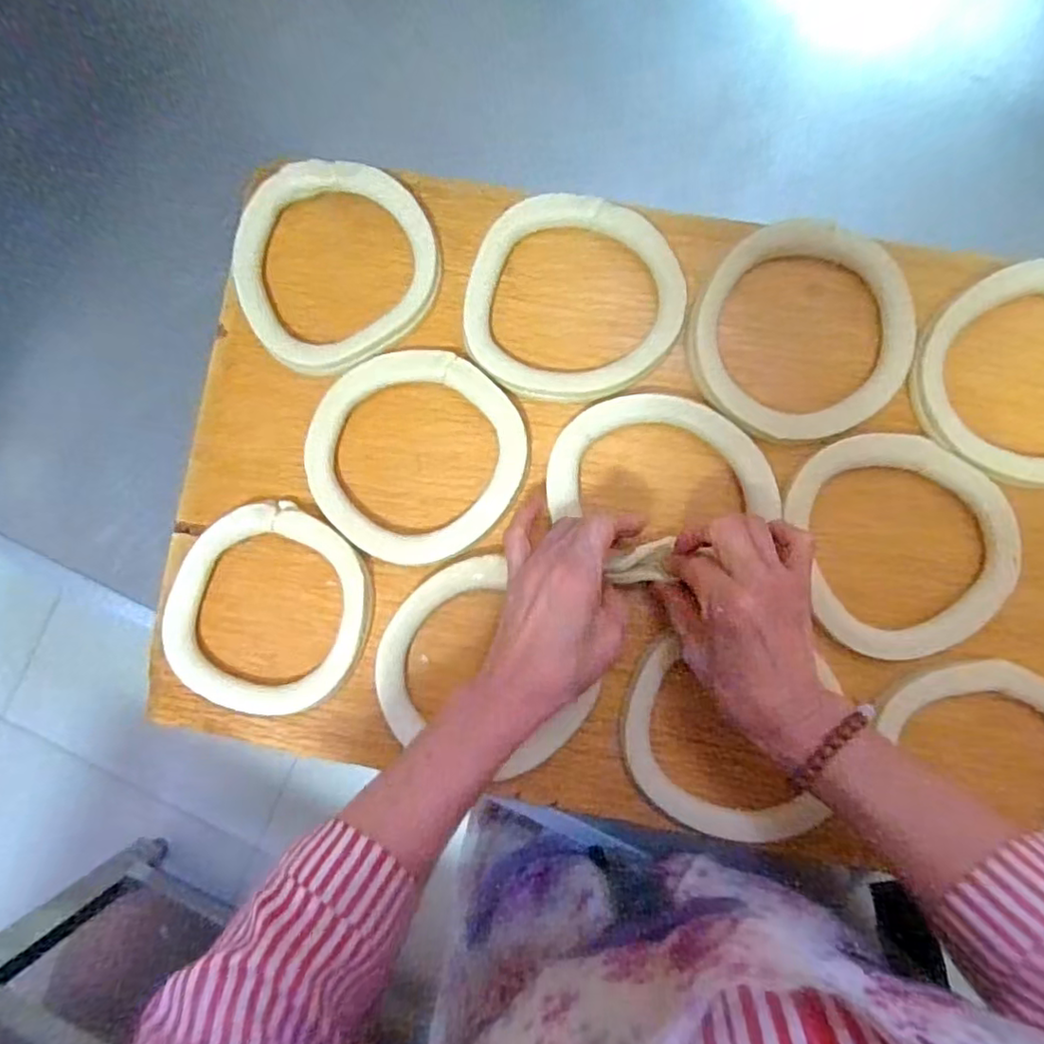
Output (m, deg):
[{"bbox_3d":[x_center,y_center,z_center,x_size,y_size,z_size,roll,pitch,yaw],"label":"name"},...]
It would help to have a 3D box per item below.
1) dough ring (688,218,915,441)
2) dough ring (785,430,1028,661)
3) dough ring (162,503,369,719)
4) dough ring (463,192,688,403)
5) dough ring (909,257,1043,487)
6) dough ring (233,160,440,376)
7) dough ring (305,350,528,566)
[{"bbox_3d":[0.190,-0.131,0.429,0.144,0.010,0.144,0,87,4],"label":"dough ring"},{"bbox_3d":[0.251,0.012,0.413,0.130,0.015,0.147,-19,85,3],"label":"dough ring"},{"bbox_3d":[-0.179,0.062,0.443,0.137,0.016,0.142,0,87,4],"label":"dough ring"},{"bbox_3d":[0.037,-0.158,0.442,0.149,0.010,0.142,0,87,4],"label":"dough ring"},{"bbox_3d":[0.339,-0.097,0.415,0.147,0.021,0.139,0,87,4],"label":"dough ring"},{"bbox_3d":[-0.137,-0.188,0.452,0.145,0.019,0.141,0,87,4],"label":"dough ring"},{"bbox_3d":[-0.076,-0.048,0.444,0.154,0.012,0.145,0,87,4],"label":"dough ring"}]

